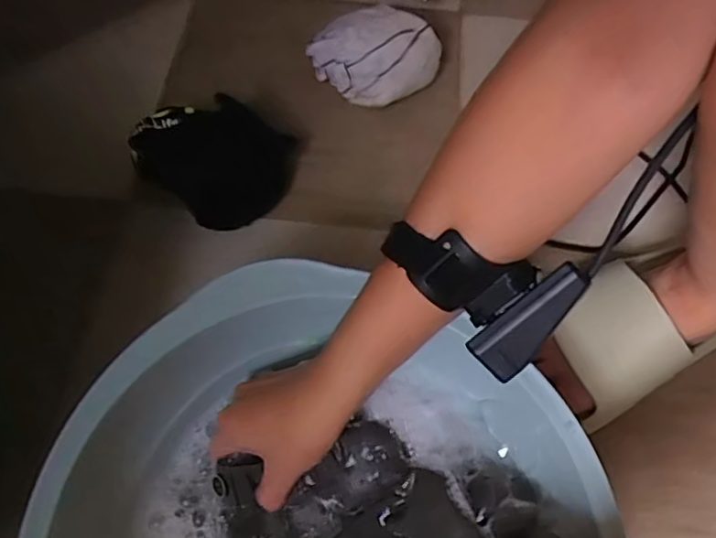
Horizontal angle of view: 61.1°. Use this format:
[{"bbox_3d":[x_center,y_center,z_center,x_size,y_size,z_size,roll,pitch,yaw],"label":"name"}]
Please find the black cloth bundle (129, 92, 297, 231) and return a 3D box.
[{"bbox_3d":[-0.121,-0.100,0.534,0.100,0.077,0.103,25,64,11],"label":"black cloth bundle"}]

